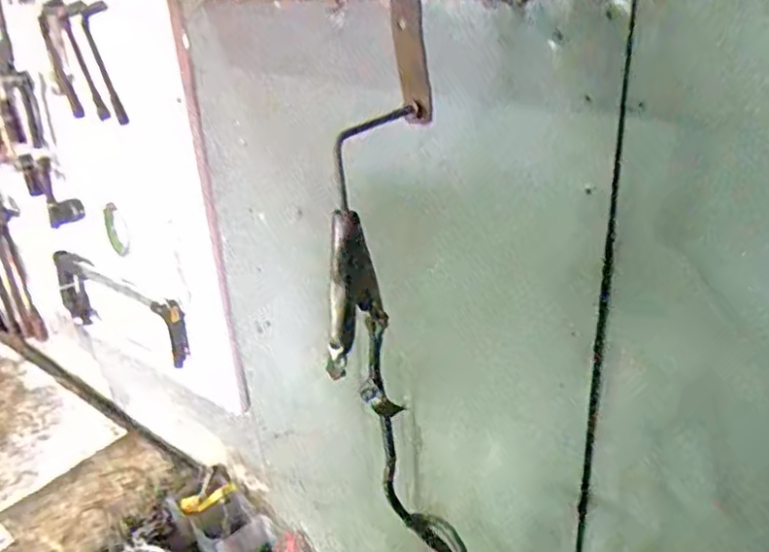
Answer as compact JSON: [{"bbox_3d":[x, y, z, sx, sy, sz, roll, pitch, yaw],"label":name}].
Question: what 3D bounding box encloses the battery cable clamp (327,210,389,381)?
[{"bbox_3d":[-0.021,0.007,0.443,0.014,0.100,0.079,7,29,21],"label":"battery cable clamp"}]

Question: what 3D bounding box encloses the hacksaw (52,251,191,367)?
[{"bbox_3d":[-0.474,0.063,1.208,0.400,0.162,0.053,18,34,36],"label":"hacksaw"}]

